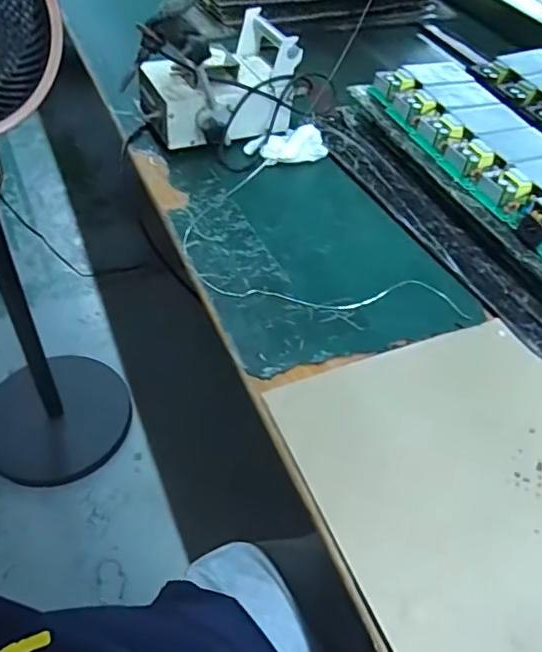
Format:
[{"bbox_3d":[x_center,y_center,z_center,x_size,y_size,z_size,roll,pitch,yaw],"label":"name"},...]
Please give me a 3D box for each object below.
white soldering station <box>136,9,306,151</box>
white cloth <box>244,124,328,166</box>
[{"bbox_3d":[-0.062,-0.316,0.743,0.195,0.114,0.136,-23,54,-23],"label":"white soldering station"},{"bbox_3d":[0.024,-0.240,0.736,0.107,0.034,0.052,-9,50,-13],"label":"white cloth"}]

